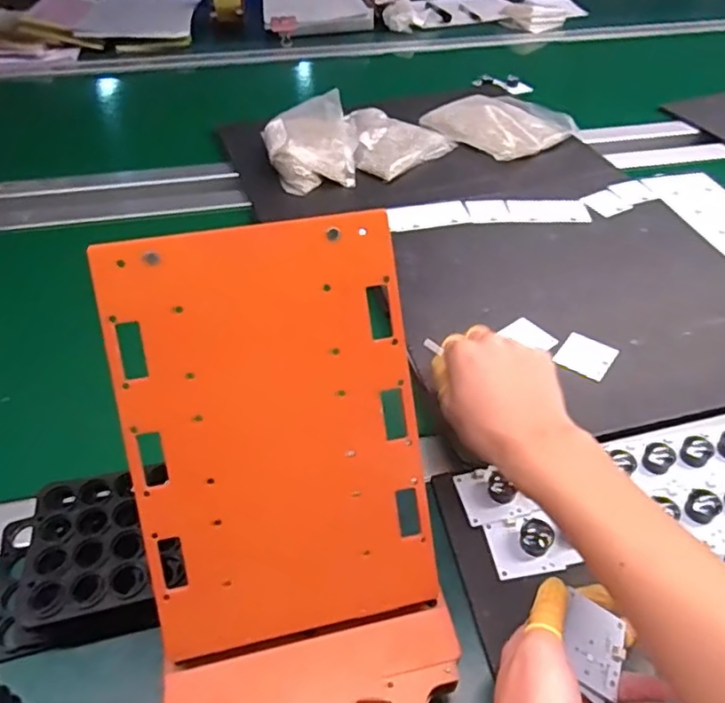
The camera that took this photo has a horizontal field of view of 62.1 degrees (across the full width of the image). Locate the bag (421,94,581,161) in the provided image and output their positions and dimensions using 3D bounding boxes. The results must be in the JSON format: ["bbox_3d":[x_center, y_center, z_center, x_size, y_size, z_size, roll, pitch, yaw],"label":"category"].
[{"bbox_3d":[0.209,-0.344,0.900,0.176,0.033,0.174,-29,52,-26],"label":"bag"}]

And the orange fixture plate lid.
[{"bbox_3d":[-0.047,0.050,0.338,0.154,0.232,0.005,-8,6,-9],"label":"orange fixture plate lid"}]

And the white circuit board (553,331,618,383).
[{"bbox_3d":[0.206,0.005,0.555,0.046,0.004,0.052,27,51,25],"label":"white circuit board"}]

